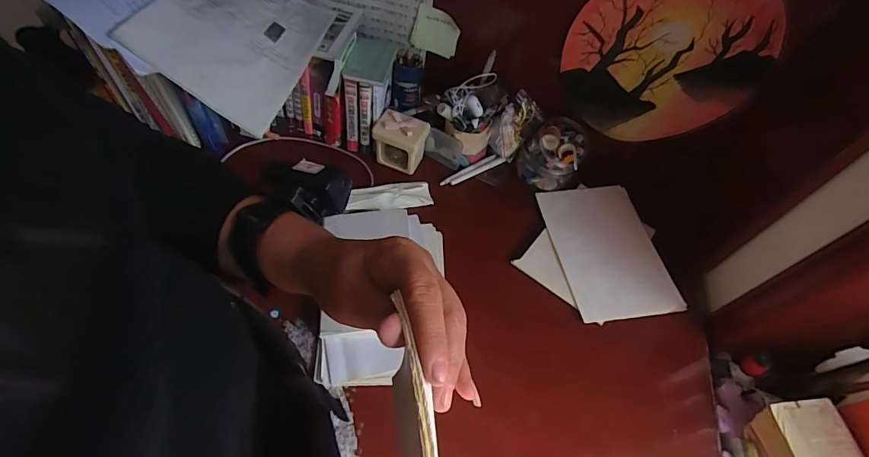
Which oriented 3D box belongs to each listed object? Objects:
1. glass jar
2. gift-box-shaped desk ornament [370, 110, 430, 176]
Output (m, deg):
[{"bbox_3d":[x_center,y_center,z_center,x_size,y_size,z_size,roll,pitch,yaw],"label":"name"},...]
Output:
[{"bbox_3d":[0.227,-0.144,0.823,0.107,0.109,0.099,2,57,-4],"label":"glass jar"},{"bbox_3d":[-0.062,-0.163,0.818,0.093,0.093,0.066,23,58,10],"label":"gift-box-shaped desk ornament"}]

